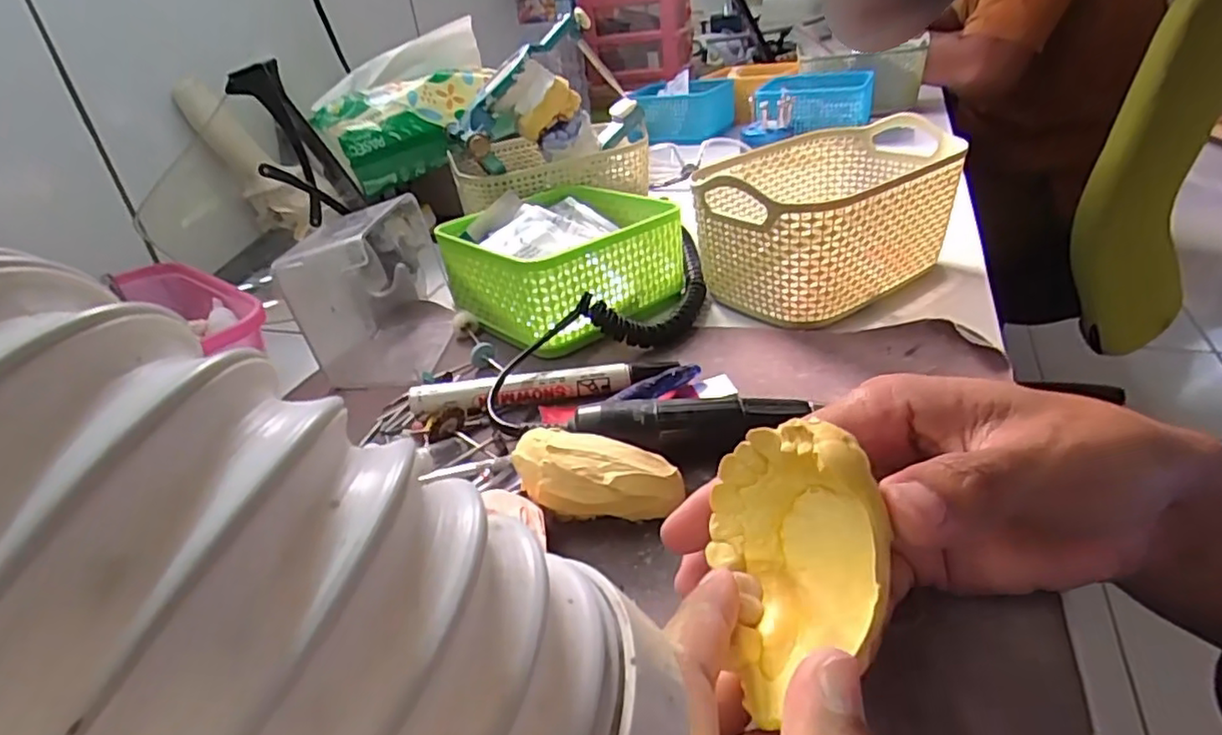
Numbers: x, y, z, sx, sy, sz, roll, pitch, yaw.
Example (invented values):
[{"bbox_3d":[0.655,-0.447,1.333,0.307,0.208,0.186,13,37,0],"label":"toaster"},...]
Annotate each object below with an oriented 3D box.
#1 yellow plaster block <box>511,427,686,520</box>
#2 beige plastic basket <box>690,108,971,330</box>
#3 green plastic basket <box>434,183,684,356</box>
[{"bbox_3d":[-0.007,0.046,0.261,0.066,0.029,0.029,3,32,19],"label":"yellow plaster block"},{"bbox_3d":[0.142,-0.099,0.433,0.179,0.081,0.126,-25,34,-28],"label":"beige plastic basket"},{"bbox_3d":[-0.032,-0.077,0.448,0.133,0.053,0.143,-31,37,-34],"label":"green plastic basket"}]

